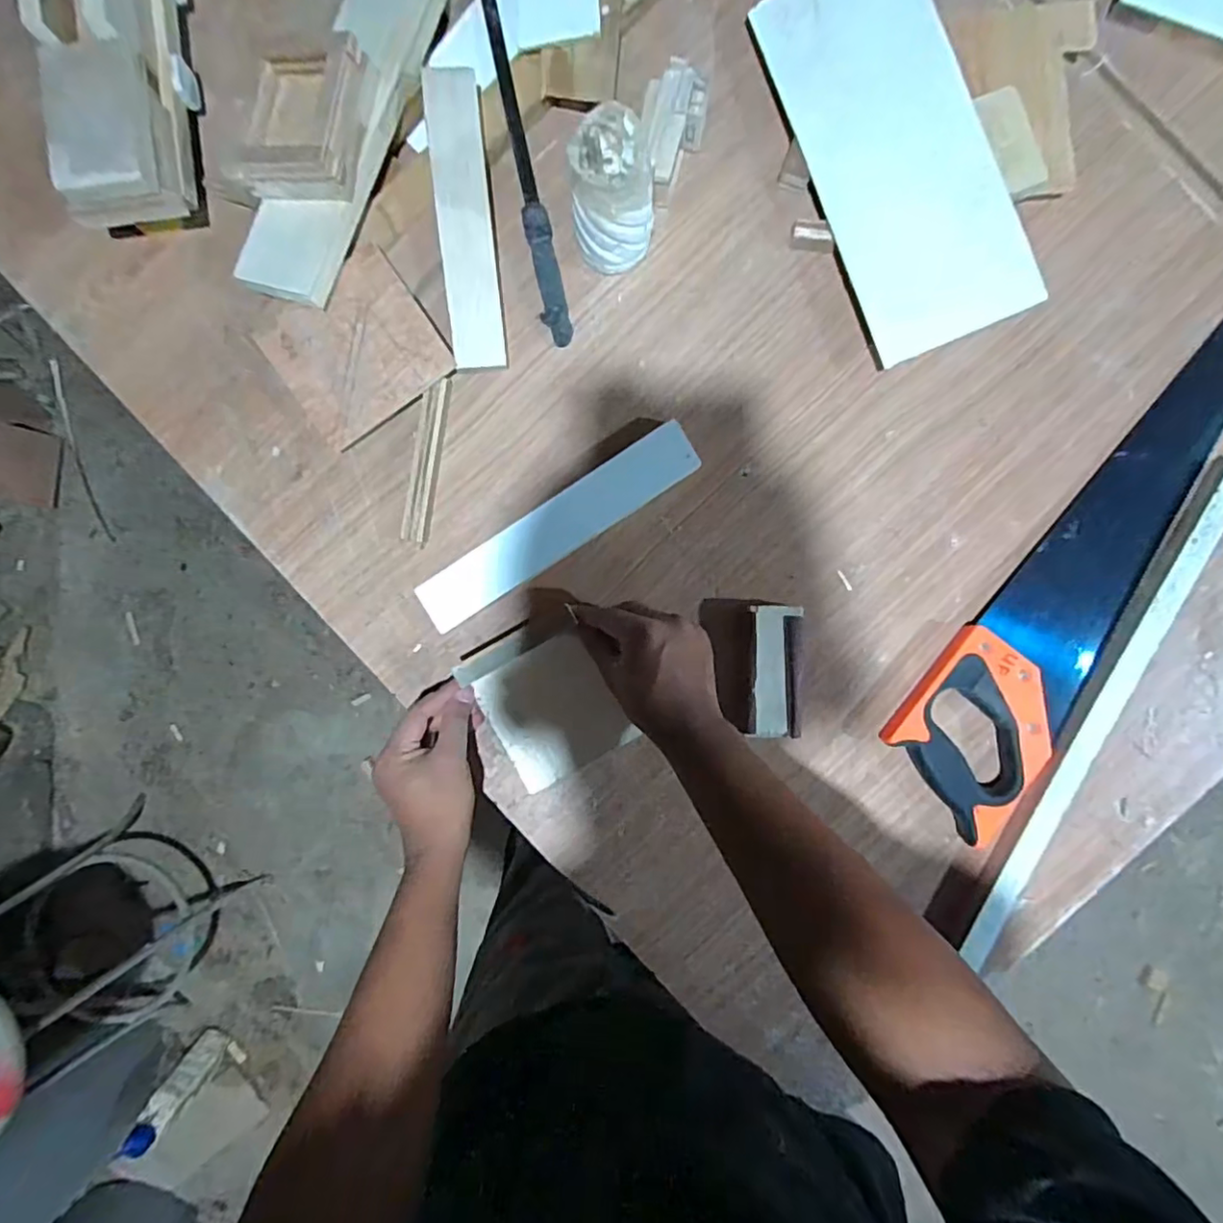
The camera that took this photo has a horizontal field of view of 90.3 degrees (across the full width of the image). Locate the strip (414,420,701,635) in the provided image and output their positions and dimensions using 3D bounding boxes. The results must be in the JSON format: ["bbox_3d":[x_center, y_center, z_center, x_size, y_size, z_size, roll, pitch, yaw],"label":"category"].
[{"bbox_3d":[-0.044,-0.070,0.510,0.253,0.021,0.043,-33,89,1],"label":"strip"}]

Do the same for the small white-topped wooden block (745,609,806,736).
[{"bbox_3d":[0.134,0.049,0.501,0.043,0.025,0.106,3,90,2],"label":"small white-topped wooden block"}]

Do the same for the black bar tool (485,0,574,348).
[{"bbox_3d":[-0.072,-0.379,0.509,0.022,0.021,0.308,-11,90,2],"label":"black bar tool"}]

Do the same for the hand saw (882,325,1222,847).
[{"bbox_3d":[0.412,-0.049,0.494,0.114,0.026,0.502,38,91,1],"label":"hand saw"}]

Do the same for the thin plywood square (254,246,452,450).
[{"bbox_3d":[-0.209,-0.215,0.500,0.124,0.010,0.115,-35,94,5],"label":"thin plywood square"}]

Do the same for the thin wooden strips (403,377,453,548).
[{"bbox_3d":[-0.156,-0.126,0.511,0.018,0.022,0.134,9,90,2],"label":"thin wooden strips"}]

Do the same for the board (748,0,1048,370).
[{"bbox_3d":[0.218,-0.361,0.473,0.119,0.011,0.308,-21,88,21],"label":"board"}]

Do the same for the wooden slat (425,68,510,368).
[{"bbox_3d":[-0.116,-0.310,0.486,0.042,0.010,0.216,-8,100,-18],"label":"wooden slat"}]

